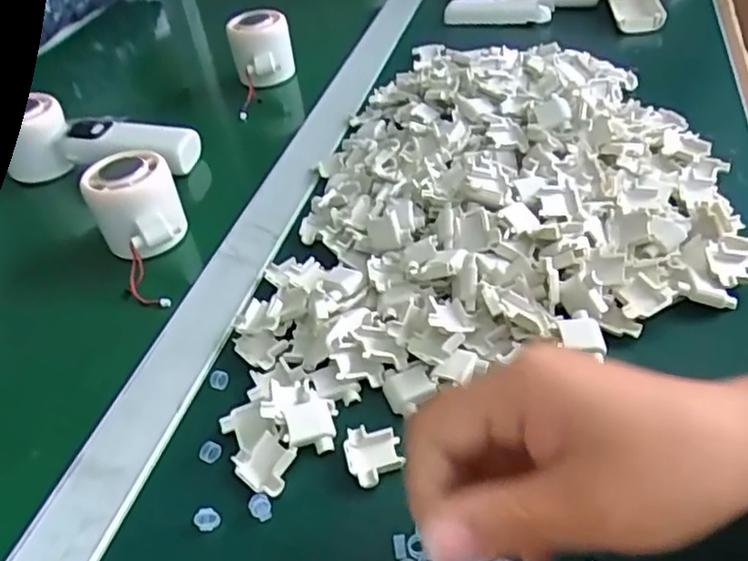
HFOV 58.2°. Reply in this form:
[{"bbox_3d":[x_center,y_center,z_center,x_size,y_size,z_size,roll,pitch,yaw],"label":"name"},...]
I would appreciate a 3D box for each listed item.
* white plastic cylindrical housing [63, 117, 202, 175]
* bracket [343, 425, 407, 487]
[{"bbox_3d":[-0.193,-0.108,0.534,0.101,0.028,0.040,5,42,15],"label":"white plastic cylindrical housing"},{"bbox_3d":[0.000,0.079,0.306,0.025,0.006,0.030,-14,40,-7],"label":"bracket"}]

